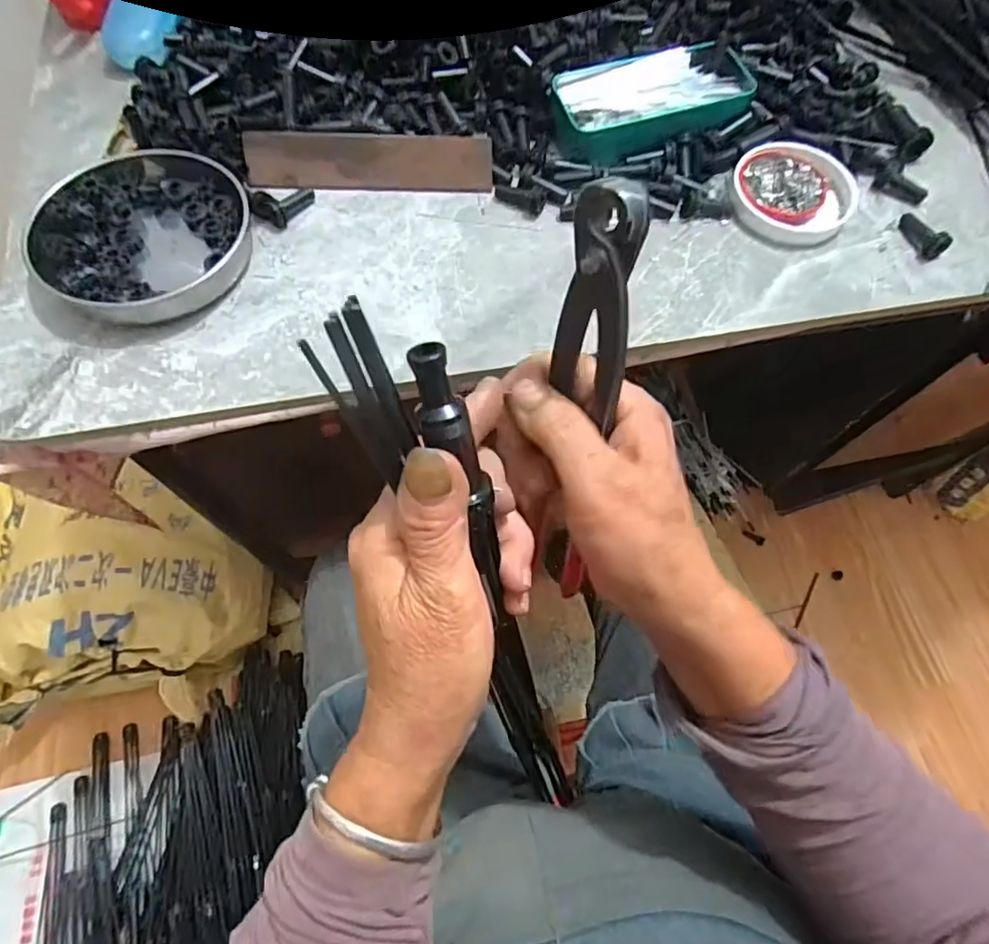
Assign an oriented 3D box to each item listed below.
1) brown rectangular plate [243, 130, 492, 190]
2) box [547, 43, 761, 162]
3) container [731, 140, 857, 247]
[{"bbox_3d":[-0.092,-0.231,0.437,0.178,0.011,0.037,1,111,0],"label":"brown rectangular plate"},{"bbox_3d":[0.121,-0.289,0.457,0.159,0.025,0.074,-20,68,-10],"label":"box"},{"bbox_3d":[0.223,-0.209,0.441,0.090,0.015,0.086,1,66,-1],"label":"container"}]

